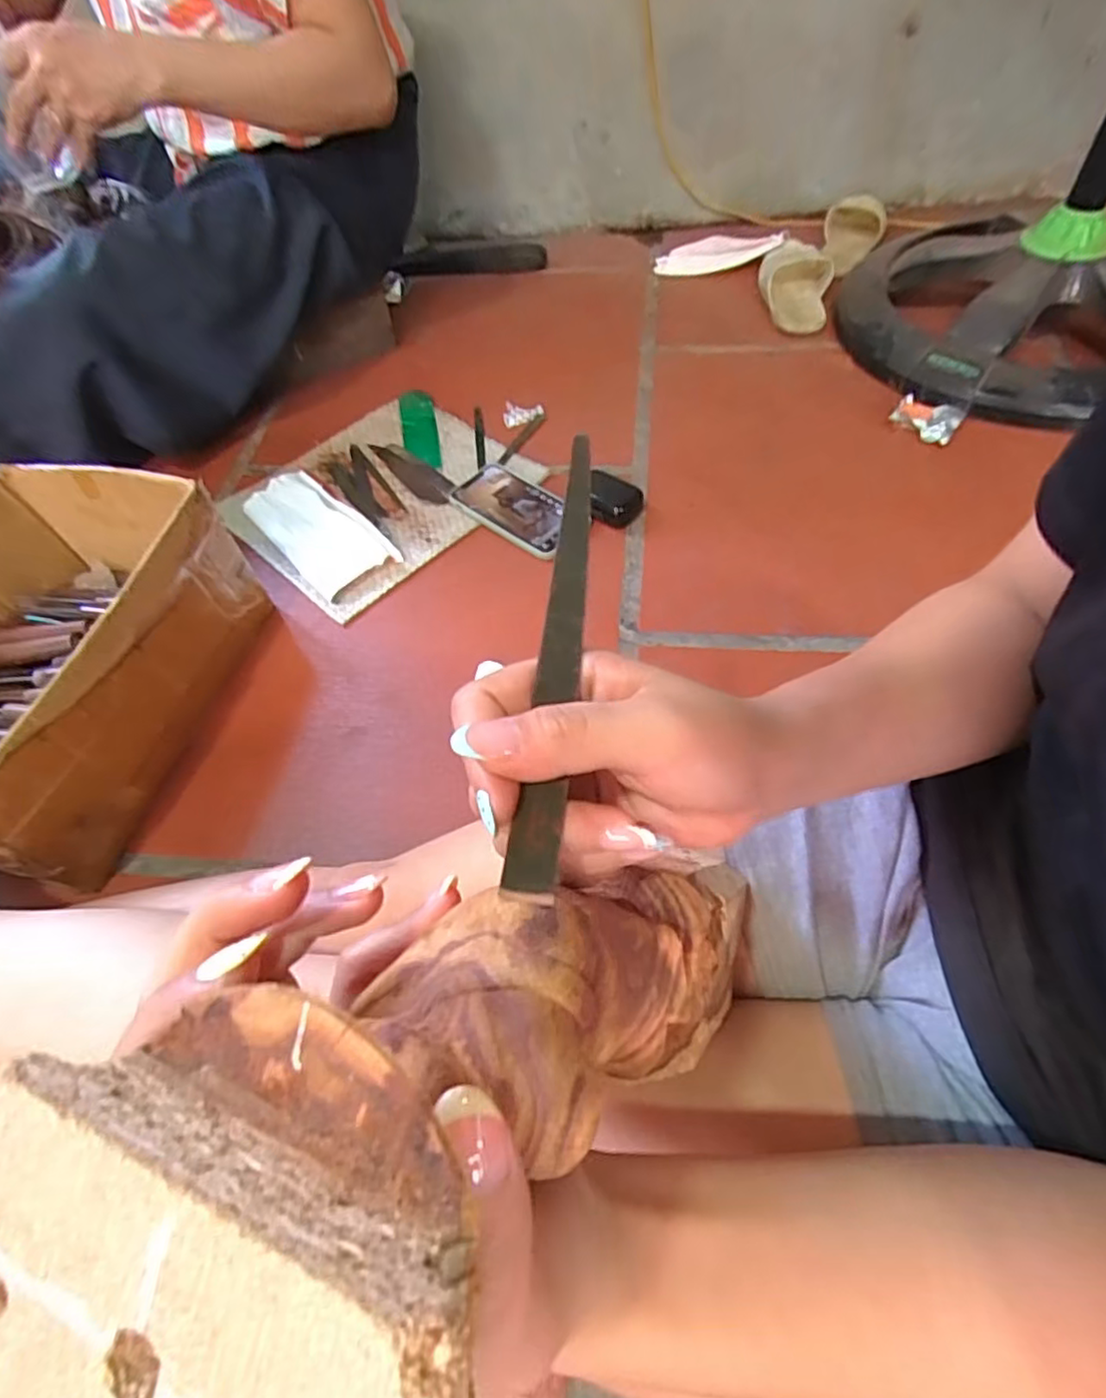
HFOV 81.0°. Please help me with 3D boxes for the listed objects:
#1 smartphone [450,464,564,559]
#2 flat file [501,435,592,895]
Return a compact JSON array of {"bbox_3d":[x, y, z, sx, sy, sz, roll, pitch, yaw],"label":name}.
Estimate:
[{"bbox_3d":[-0.039,-0.213,0.721,0.156,0.018,0.083,37,66,25],"label":"smartphone"},{"bbox_3d":[0.003,-0.028,0.223,0.016,0.008,0.186,3,59,6],"label":"flat file"}]

